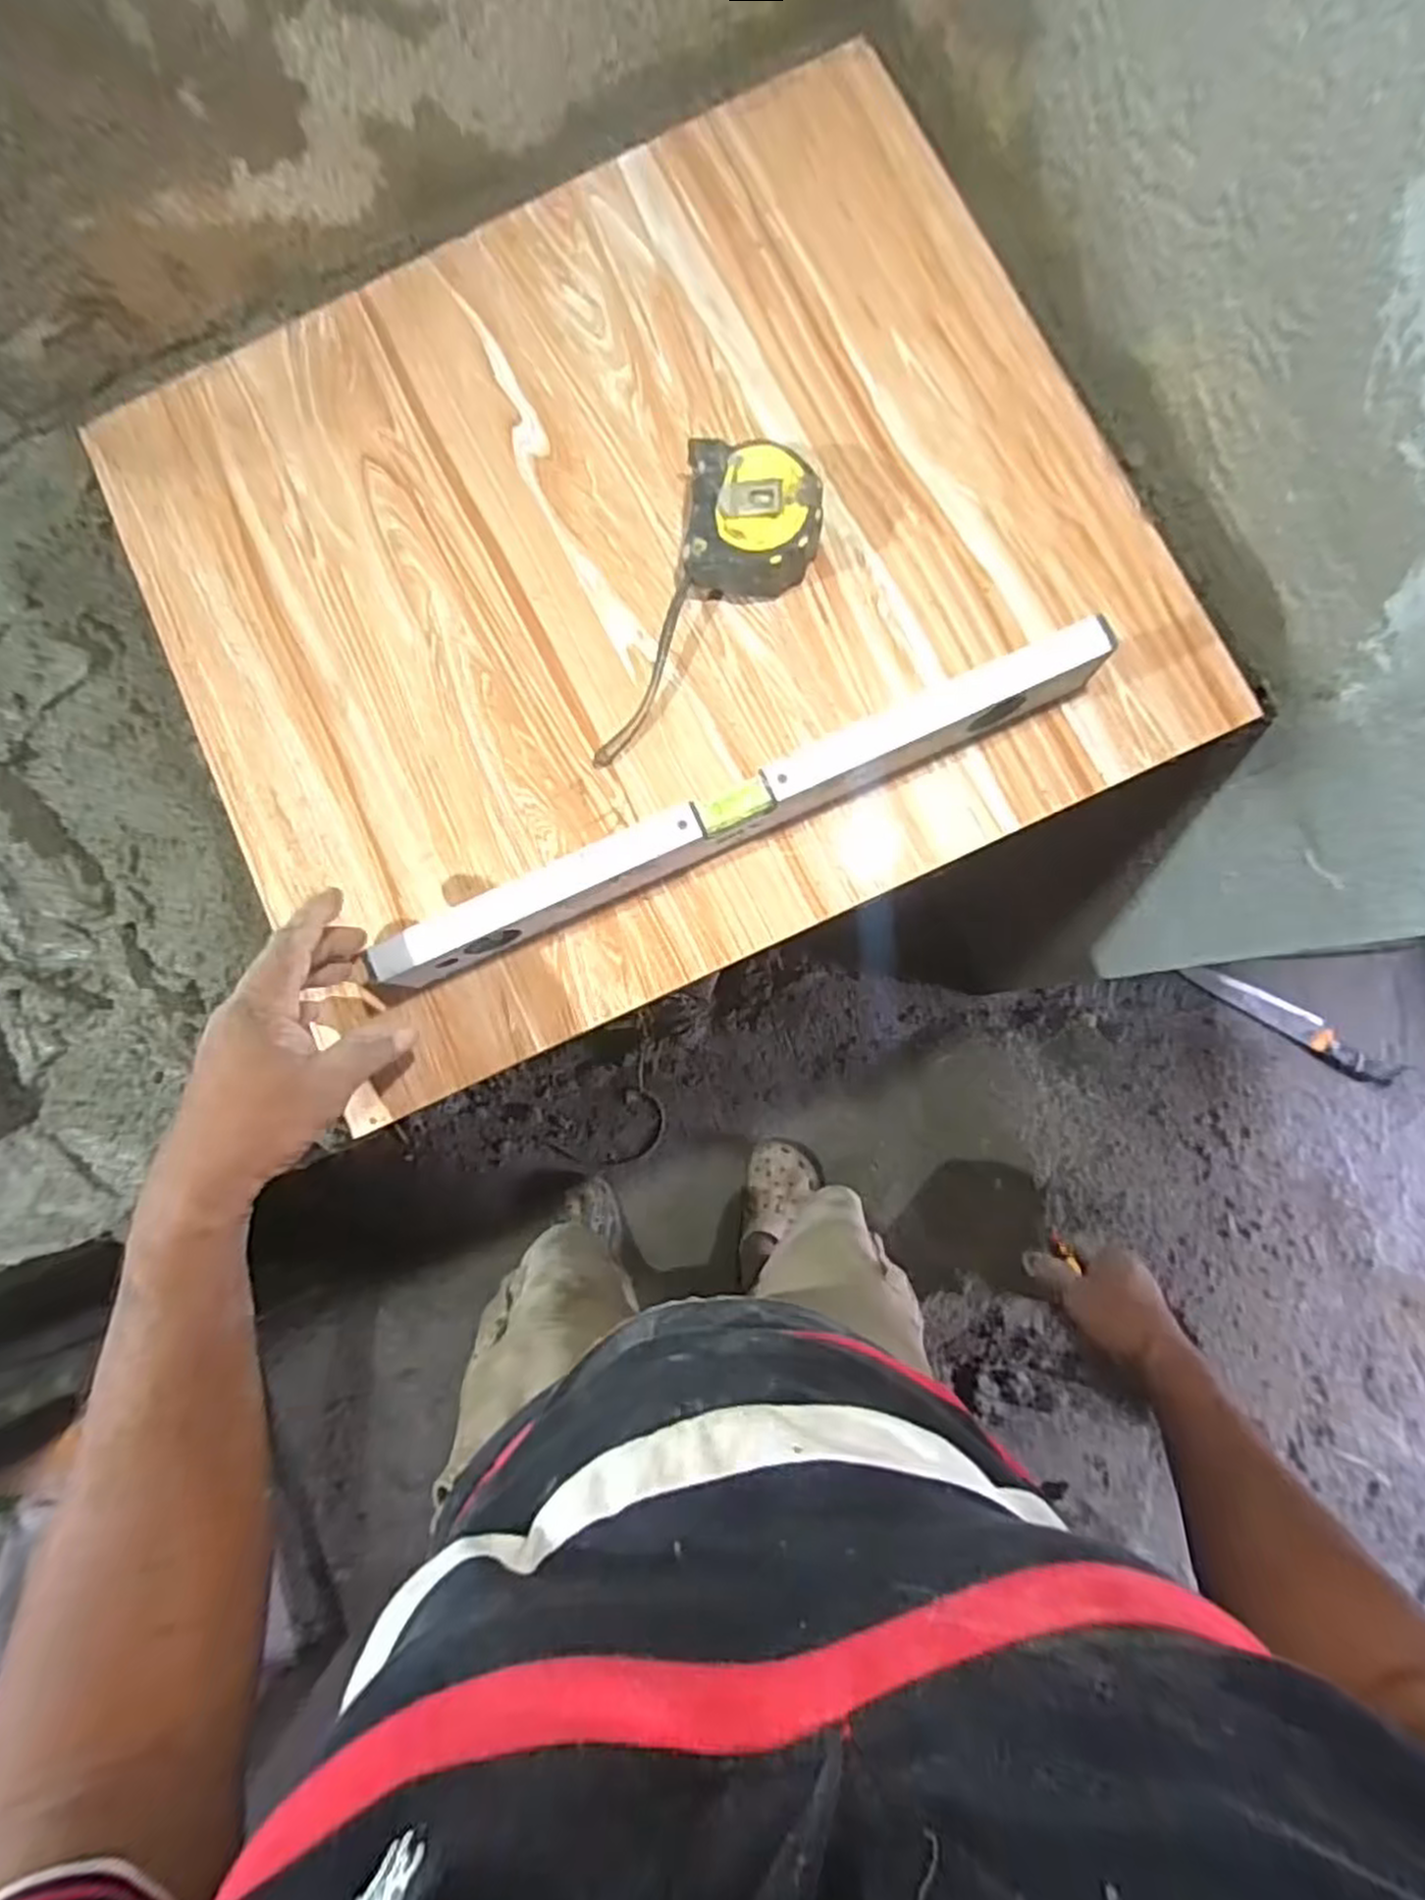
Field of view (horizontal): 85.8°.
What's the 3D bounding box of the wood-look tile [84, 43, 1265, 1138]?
[{"bbox_3d":[-0.060,-0.252,0.495,0.585,0.011,0.534,-25,82,2],"label":"wood-look tile"}]

